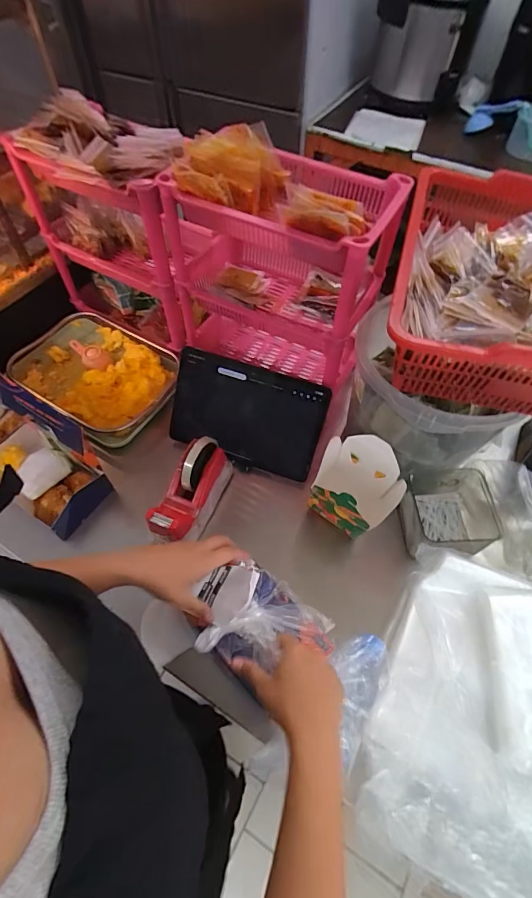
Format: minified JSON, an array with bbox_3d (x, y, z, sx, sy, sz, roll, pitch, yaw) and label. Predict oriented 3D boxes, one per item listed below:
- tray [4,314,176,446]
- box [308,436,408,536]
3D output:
[{"bbox_3d":[-0.330,-0.152,0.786,0.320,0.061,0.224,33,63,18],"label":"tray"},{"bbox_3d":[0.137,0.062,0.627,0.125,0.127,0.126,24,60,13],"label":"box"}]

